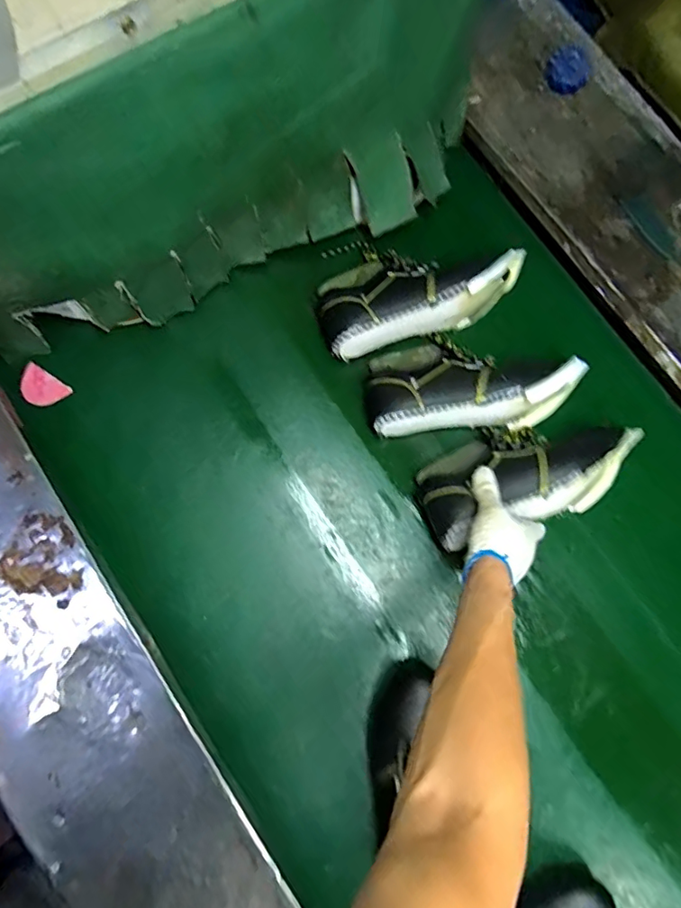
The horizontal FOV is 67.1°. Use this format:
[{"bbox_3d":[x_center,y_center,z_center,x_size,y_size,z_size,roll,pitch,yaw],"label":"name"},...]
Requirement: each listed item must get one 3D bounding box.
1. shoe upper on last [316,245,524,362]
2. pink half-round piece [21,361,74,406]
[{"bbox_3d":[0.111,-0.241,0.721,0.300,0.082,0.139,-18,80,-5],"label":"shoe upper on last"},{"bbox_3d":[-0.419,-0.094,0.718,0.069,0.014,0.050,41,60,8],"label":"pink half-round piece"}]

